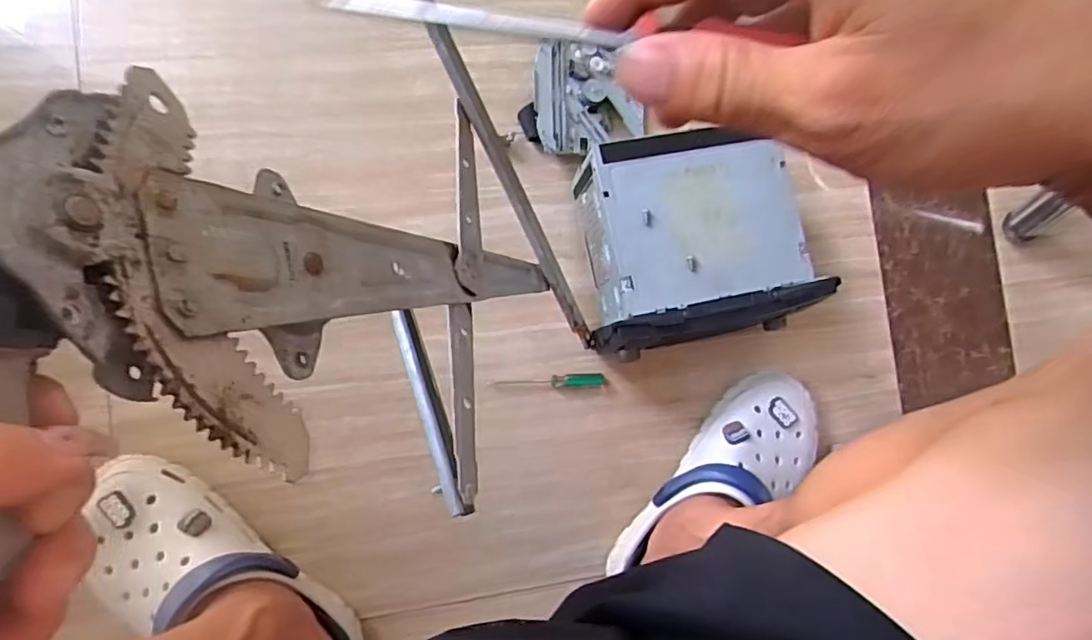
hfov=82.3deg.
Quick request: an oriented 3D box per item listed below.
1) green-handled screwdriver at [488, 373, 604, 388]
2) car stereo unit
[{"bbox_3d":[0.001,0.062,0.631,0.117,0.009,0.013,-1,86,-9],"label":"green-handled screwdriver"},{"bbox_3d":[0.134,-0.072,0.599,0.193,0.119,0.187,-8,87,-9],"label":"car stereo unit"}]

